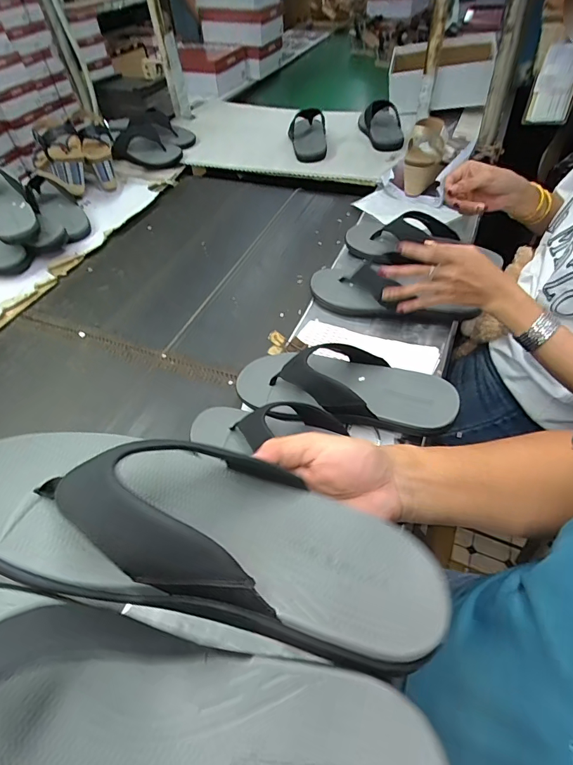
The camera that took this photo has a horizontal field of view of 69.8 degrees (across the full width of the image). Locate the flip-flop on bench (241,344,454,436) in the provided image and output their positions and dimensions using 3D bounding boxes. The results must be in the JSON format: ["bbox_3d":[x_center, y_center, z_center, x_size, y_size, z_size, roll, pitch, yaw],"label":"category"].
[{"bbox_3d":[0.068,0.005,0.539,0.284,0.089,0.101,9,51,14],"label":"flip-flop on bench"}]

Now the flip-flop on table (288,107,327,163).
[{"bbox_3d":[0.059,-0.688,1.139,0.099,0.056,0.249,-1,49,5],"label":"flip-flop on table"}]

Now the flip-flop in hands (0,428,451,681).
[{"bbox_3d":[-0.048,0.073,0.222,0.274,0.079,0.090,15,51,2],"label":"flip-flop in hands"}]

